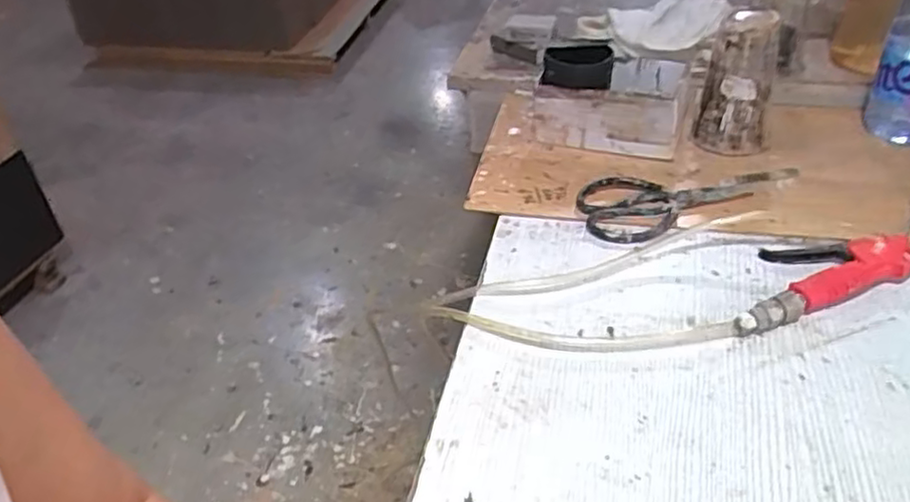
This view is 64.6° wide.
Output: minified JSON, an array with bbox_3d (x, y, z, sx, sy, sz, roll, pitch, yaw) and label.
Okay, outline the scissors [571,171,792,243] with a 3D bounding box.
[{"bbox_3d":[0.247,-0.069,0.782,0.244,0.012,0.101,-19,40,-16],"label":"scissors"}]

